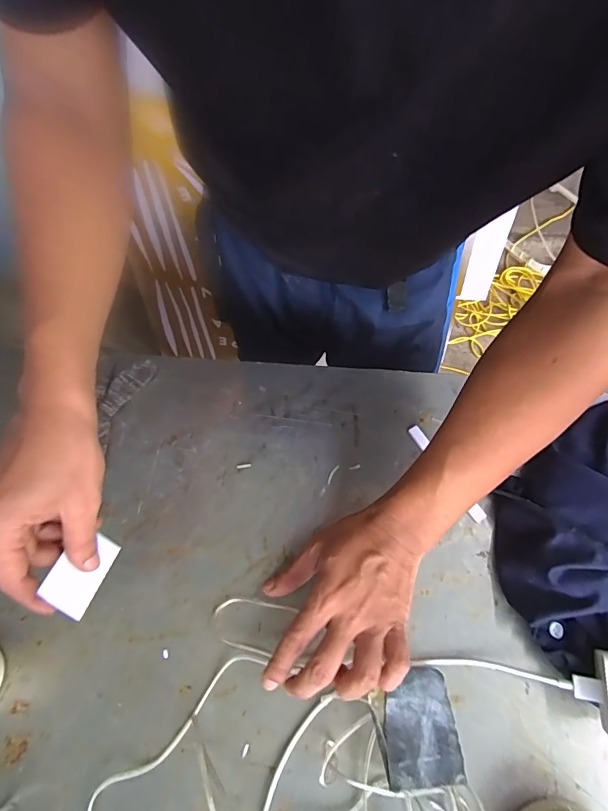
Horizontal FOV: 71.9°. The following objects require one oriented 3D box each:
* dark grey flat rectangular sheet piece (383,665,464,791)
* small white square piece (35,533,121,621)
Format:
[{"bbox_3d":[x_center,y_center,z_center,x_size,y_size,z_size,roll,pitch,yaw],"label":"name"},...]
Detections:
[{"bbox_3d":[0.087,0.240,0.317,0.053,0.004,0.073,5,48,-1],"label":"dark grey flat rectangular sheet piece"},{"bbox_3d":[-0.166,0.123,0.313,0.004,0.039,0.056,-10,41,27],"label":"small white square piece"}]

